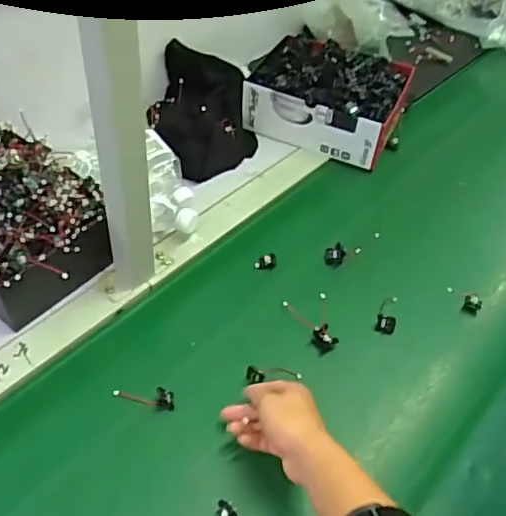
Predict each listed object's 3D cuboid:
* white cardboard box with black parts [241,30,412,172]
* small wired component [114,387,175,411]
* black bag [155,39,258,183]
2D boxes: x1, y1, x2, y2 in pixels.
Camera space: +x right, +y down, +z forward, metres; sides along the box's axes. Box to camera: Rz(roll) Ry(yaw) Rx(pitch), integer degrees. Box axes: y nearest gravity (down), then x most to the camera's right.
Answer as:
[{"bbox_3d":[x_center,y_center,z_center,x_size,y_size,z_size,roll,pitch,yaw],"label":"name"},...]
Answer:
[{"bbox_3d":[0.128,-0.278,0.986,0.251,0.132,0.183,21,48,13],"label":"white cardboard box with black parts"},{"bbox_3d":[-0.119,0.150,0.637,0.068,0.010,0.021,12,47,4],"label":"small wired component"},{"bbox_3d":[-0.078,-0.237,0.942,0.162,0.101,0.245,-5,48,-11],"label":"black bag"}]

